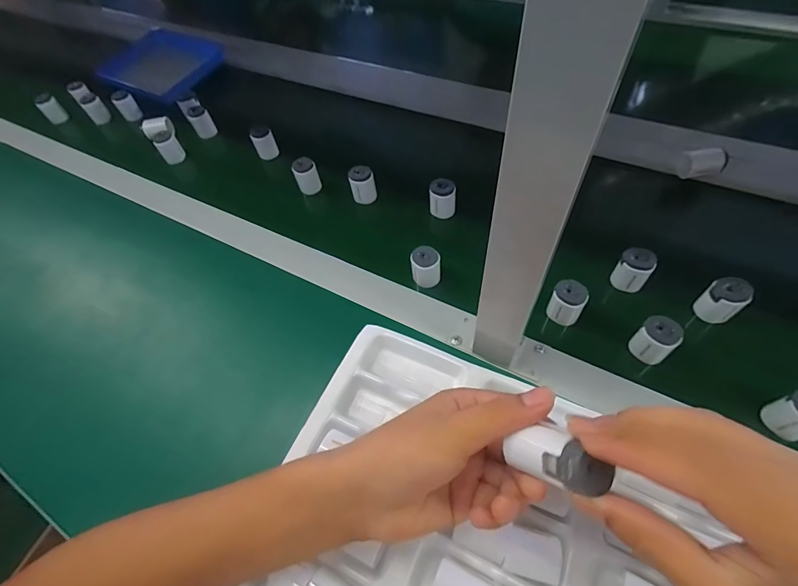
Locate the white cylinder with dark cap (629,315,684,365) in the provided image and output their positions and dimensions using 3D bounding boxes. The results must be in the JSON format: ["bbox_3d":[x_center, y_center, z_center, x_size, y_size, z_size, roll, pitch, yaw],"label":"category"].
[{"bbox_3d":[0.229,0.042,0.353,0.025,0.038,0.030,-38,60,-19],"label":"white cylinder with dark cap"}]

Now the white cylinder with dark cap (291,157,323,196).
[{"bbox_3d":[-0.124,-0.156,0.532,0.031,0.043,0.026,-20,56,-8],"label":"white cylinder with dark cap"}]

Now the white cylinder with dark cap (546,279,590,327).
[{"bbox_3d":[0.164,0.010,0.383,0.033,0.039,0.024,26,62,22],"label":"white cylinder with dark cap"}]

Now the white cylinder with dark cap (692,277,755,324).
[{"bbox_3d":[0.305,0.006,0.373,0.025,0.042,0.030,-34,58,-16],"label":"white cylinder with dark cap"}]

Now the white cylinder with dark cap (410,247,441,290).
[{"bbox_3d":[0.029,-0.027,0.426,0.030,0.042,0.024,-2,55,5],"label":"white cylinder with dark cap"}]

